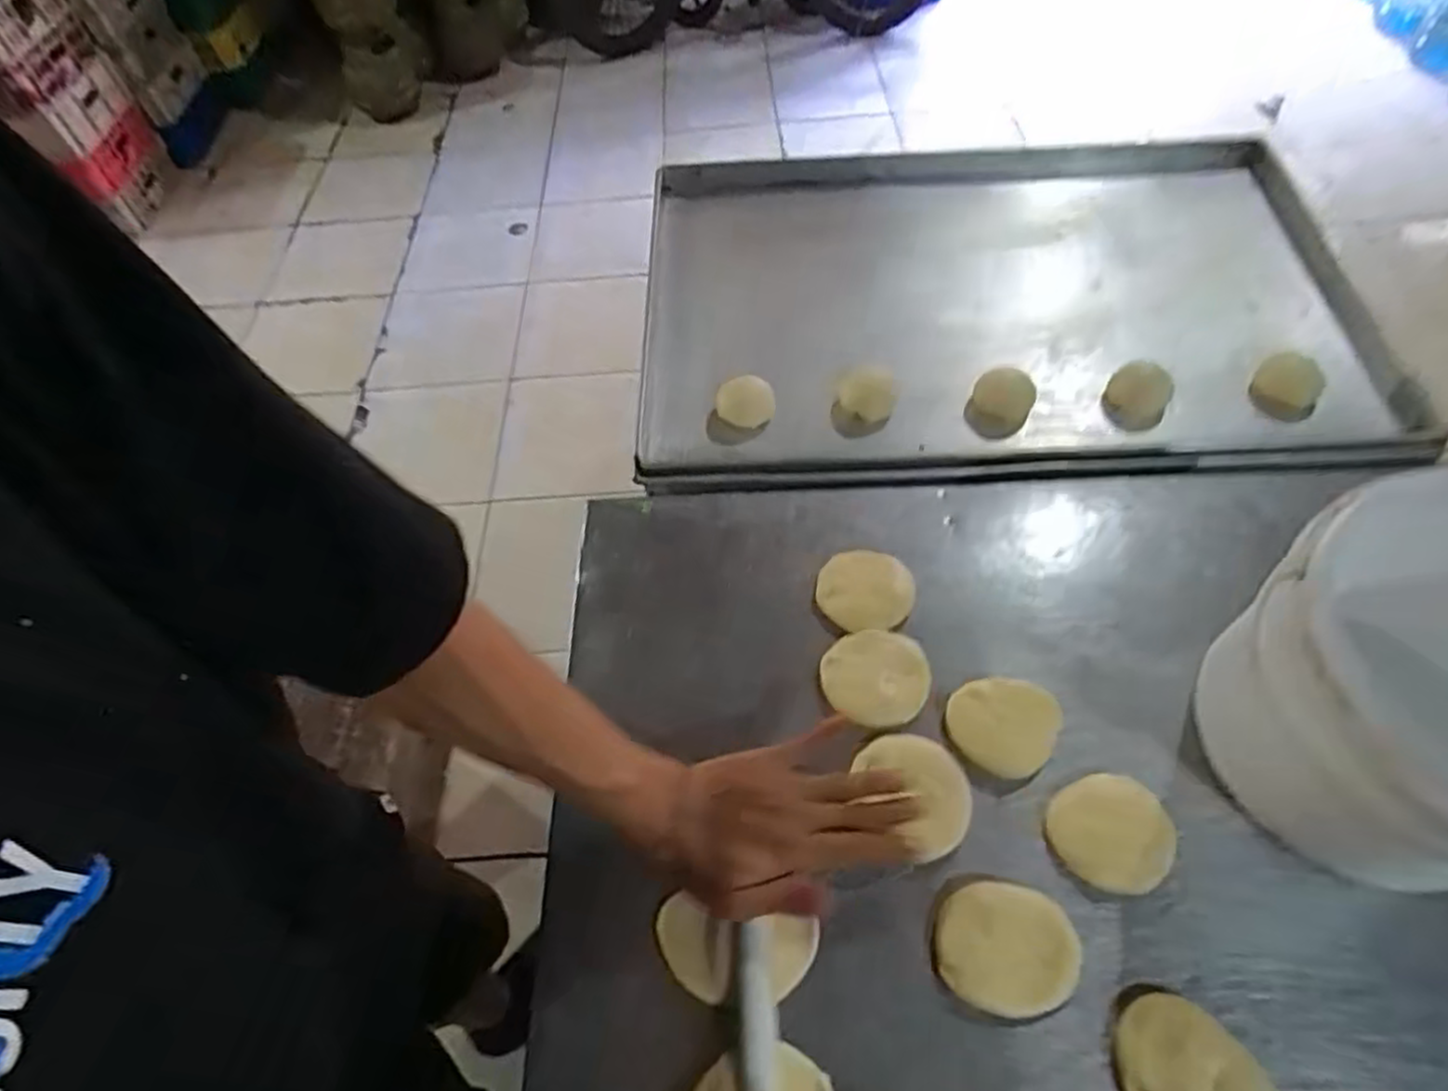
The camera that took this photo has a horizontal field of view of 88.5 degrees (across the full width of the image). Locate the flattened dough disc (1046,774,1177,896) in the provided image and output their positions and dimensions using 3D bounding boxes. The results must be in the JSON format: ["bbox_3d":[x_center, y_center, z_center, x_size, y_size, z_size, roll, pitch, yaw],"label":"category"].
[{"bbox_3d":[0.253,0.188,0.485,0.072,0.021,0.070,-2,57,3],"label":"flattened dough disc"}]

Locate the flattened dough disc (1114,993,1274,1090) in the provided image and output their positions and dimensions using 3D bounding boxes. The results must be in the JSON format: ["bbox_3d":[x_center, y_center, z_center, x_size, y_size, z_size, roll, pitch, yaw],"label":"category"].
[{"bbox_3d":[0.262,0.297,0.414,0.079,0.015,0.064,38,67,25],"label":"flattened dough disc"}]

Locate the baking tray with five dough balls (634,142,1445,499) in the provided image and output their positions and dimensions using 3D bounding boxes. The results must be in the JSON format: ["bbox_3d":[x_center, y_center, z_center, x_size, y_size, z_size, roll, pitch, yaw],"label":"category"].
[{"bbox_3d":[0.278,-0.252,0.772,0.718,0.049,0.479,-1,57,4],"label":"baking tray with five dough balls"}]

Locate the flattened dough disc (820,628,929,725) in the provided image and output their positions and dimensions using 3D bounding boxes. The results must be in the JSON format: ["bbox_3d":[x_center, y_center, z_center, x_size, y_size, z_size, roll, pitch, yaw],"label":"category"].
[{"bbox_3d":[0.109,0.095,0.540,0.075,0.015,0.066,-2,57,3],"label":"flattened dough disc"}]

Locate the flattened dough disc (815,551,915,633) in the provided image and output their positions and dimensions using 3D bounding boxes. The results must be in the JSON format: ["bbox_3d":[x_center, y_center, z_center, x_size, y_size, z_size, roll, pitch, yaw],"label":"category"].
[{"bbox_3d":[0.110,0.037,0.586,0.072,0.018,0.071,-2,57,3],"label":"flattened dough disc"}]

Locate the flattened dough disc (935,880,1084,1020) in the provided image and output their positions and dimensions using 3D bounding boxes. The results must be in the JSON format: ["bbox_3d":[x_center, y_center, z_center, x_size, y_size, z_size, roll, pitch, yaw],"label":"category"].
[{"bbox_3d":[0.172,0.243,0.450,0.081,0.018,0.069,7,58,9],"label":"flattened dough disc"}]

